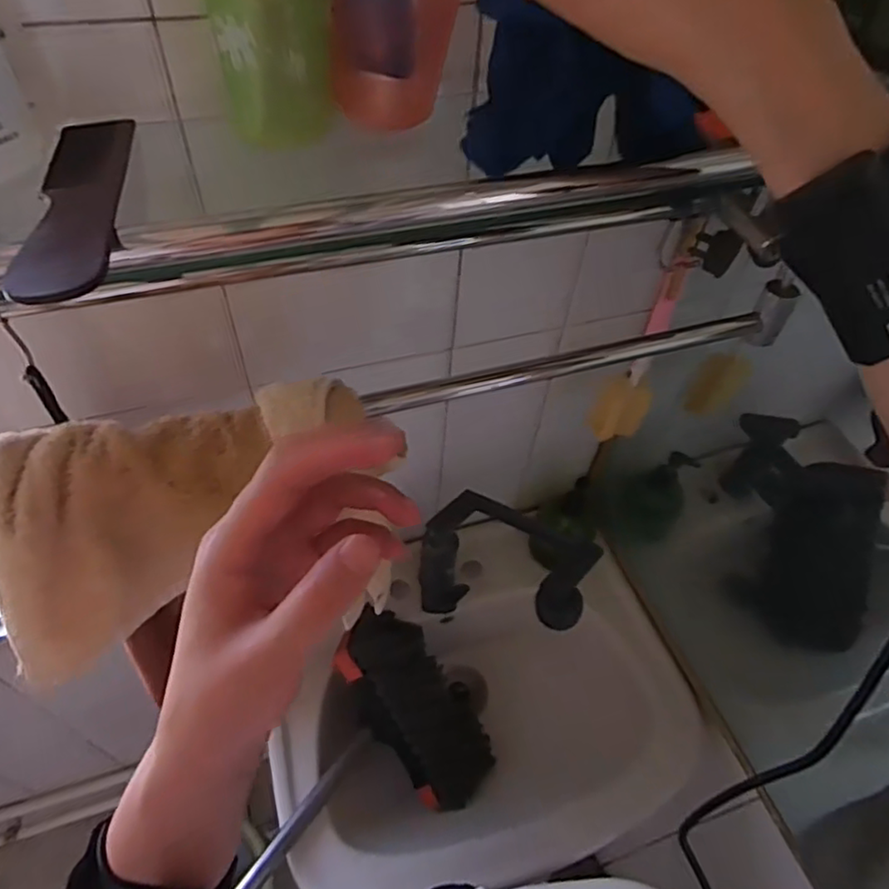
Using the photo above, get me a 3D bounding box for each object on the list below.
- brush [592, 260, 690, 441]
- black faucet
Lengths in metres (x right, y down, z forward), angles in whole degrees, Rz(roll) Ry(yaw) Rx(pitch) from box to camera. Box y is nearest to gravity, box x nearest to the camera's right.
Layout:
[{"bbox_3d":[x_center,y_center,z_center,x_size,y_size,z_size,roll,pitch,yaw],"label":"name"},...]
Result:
[{"bbox_3d":[0.196,-0.085,0.624,0.053,0.217,0.033,20,52,11],"label":"brush"},{"bbox_3d":[0.065,0.143,0.745,0.206,0.186,0.113,30,55,18],"label":"black faucet"}]

